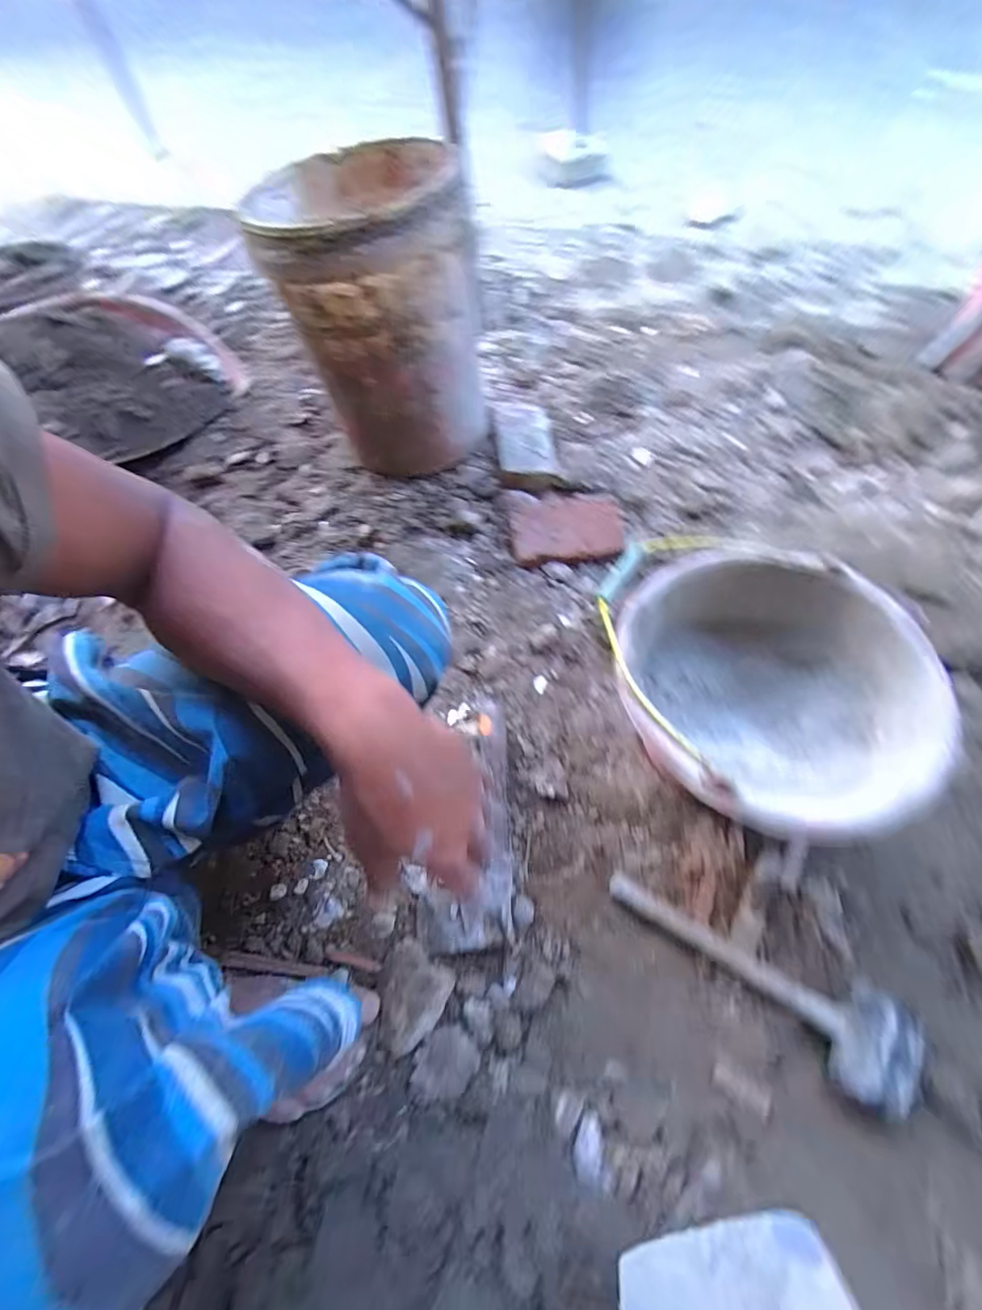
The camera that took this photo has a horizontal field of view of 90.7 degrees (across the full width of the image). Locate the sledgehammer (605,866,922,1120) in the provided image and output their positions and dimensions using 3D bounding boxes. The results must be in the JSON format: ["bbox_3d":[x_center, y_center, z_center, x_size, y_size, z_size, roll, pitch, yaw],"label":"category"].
[{"bbox_3d":[0.248,0.320,0.482,0.279,0.061,0.087,24,68,15],"label":"sledgehammer"}]

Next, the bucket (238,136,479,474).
[{"bbox_3d":[-0.180,-0.545,0.795,0.264,0.368,0.332,-15,64,-3],"label":"bucket"}]

